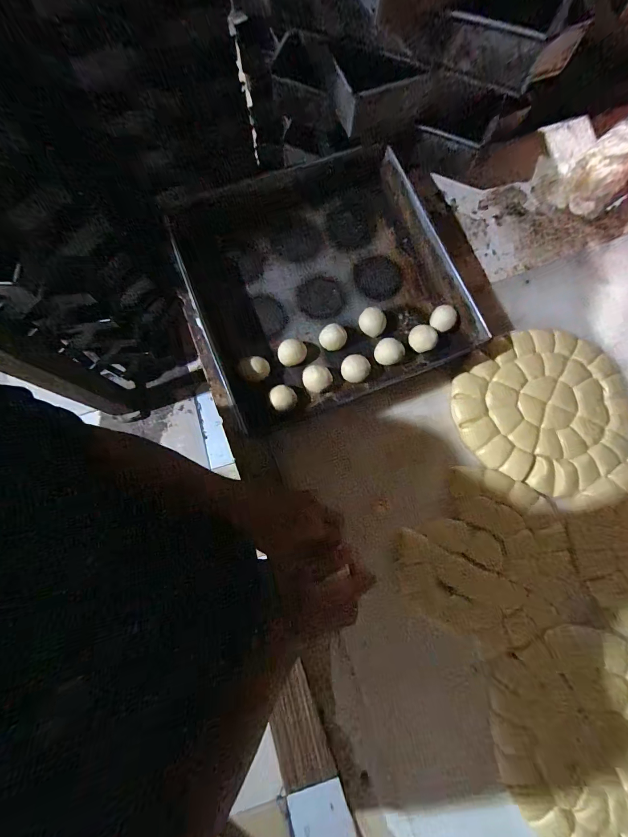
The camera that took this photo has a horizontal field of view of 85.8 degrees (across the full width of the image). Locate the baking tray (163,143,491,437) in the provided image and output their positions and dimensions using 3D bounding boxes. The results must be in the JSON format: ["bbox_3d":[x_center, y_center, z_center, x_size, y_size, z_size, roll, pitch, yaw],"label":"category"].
[{"bbox_3d":[0.010,-0.237,0.589,0.439,0.048,0.444,-19,80,-4],"label":"baking tray"}]

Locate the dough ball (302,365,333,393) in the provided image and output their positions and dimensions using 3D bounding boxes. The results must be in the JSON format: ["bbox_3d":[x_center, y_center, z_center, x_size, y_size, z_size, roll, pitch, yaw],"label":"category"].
[{"bbox_3d":[0.004,-0.065,0.561,0.047,0.032,0.038,29,80,5],"label":"dough ball"}]

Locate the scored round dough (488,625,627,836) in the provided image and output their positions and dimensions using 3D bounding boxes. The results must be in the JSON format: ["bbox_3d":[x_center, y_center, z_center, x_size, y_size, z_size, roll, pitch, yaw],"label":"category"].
[{"bbox_3d":[0.391,0.440,0.457,0.271,0.019,0.268,0,79,0],"label":"scored round dough"}]

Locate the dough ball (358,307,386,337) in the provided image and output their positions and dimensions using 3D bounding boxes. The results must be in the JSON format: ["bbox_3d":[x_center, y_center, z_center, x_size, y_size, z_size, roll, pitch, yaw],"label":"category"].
[{"bbox_3d":[0.102,-0.166,0.586,0.045,0.028,0.041,0,79,0],"label":"dough ball"}]

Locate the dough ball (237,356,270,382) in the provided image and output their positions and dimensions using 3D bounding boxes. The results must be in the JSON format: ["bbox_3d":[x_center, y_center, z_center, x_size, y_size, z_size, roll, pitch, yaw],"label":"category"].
[{"bbox_3d":[-0.100,-0.081,0.561,0.051,0.027,0.037,-10,79,-2],"label":"dough ball"}]

